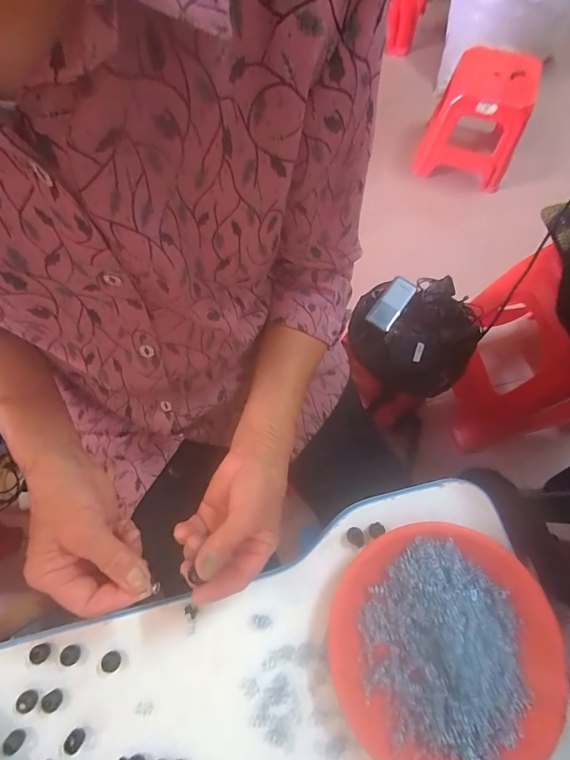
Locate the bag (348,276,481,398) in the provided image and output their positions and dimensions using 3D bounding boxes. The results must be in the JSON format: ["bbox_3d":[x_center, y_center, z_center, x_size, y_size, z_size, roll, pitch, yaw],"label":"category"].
[{"bbox_3d":[0.260,-0.096,0.773,0.256,0.088,0.226,42,76,14],"label":"bag"}]

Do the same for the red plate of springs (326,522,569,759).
[{"bbox_3d":[0.139,0.233,0.323,0.194,0.034,0.188,0,70,1],"label":"red plate of springs"}]

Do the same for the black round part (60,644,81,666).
[{"bbox_3d":[-0.194,0.249,0.337,0.016,0.009,0.016,0,70,1],"label":"black round part"}]

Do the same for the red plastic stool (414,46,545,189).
[{"bbox_3d":[0.630,-0.848,1.241,0.295,0.277,0.292,20,72,8],"label":"red plastic stool"}]

